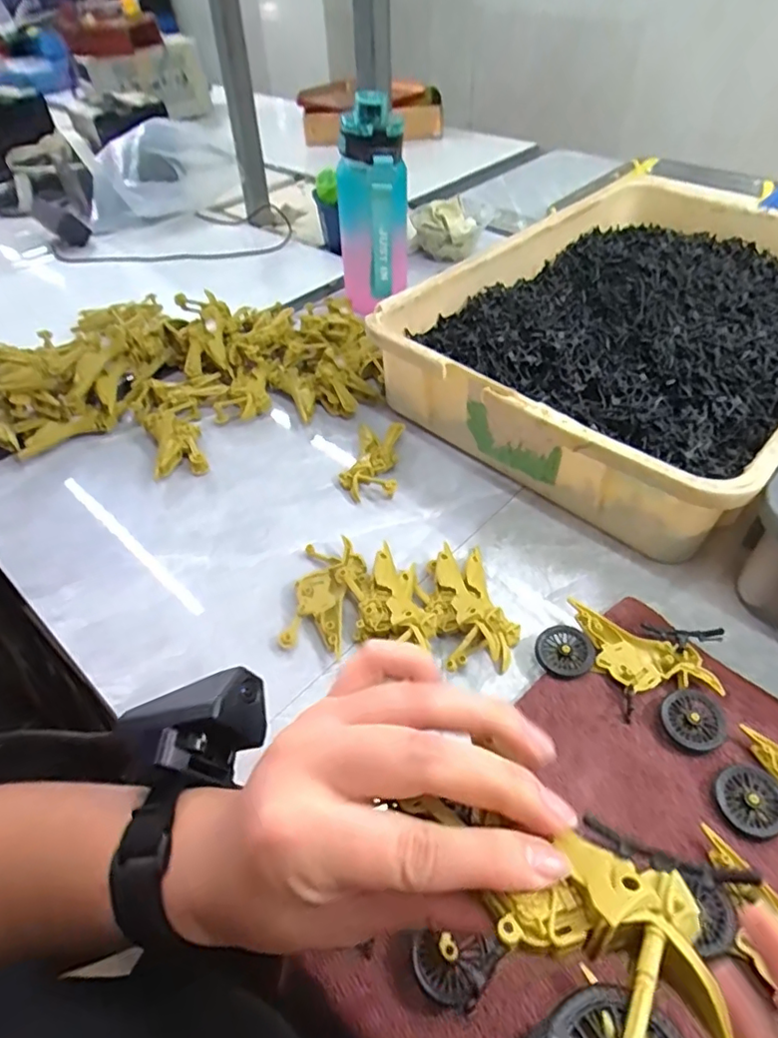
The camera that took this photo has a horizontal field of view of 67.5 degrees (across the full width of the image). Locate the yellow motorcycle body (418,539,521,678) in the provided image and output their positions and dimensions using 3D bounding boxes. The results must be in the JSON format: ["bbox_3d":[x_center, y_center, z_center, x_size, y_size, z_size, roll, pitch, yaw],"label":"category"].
[{"bbox_3d":[0.056,0.060,0.423,0.058,0.030,0.099,-14,49,-10],"label":"yellow motorcycle body"}]

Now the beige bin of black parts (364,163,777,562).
[{"bbox_3d":[0.275,-0.198,0.602,0.510,0.098,0.348,-37,56,-27],"label":"beige bin of black parts"}]

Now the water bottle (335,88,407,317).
[{"bbox_3d":[-0.018,-0.347,0.682,0.080,0.218,0.094,-3,48,0],"label":"water bottle"}]

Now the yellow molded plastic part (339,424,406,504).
[{"bbox_3d":[-0.016,-0.056,0.541,0.050,0.016,0.089,2,48,5],"label":"yellow molded plastic part"}]

